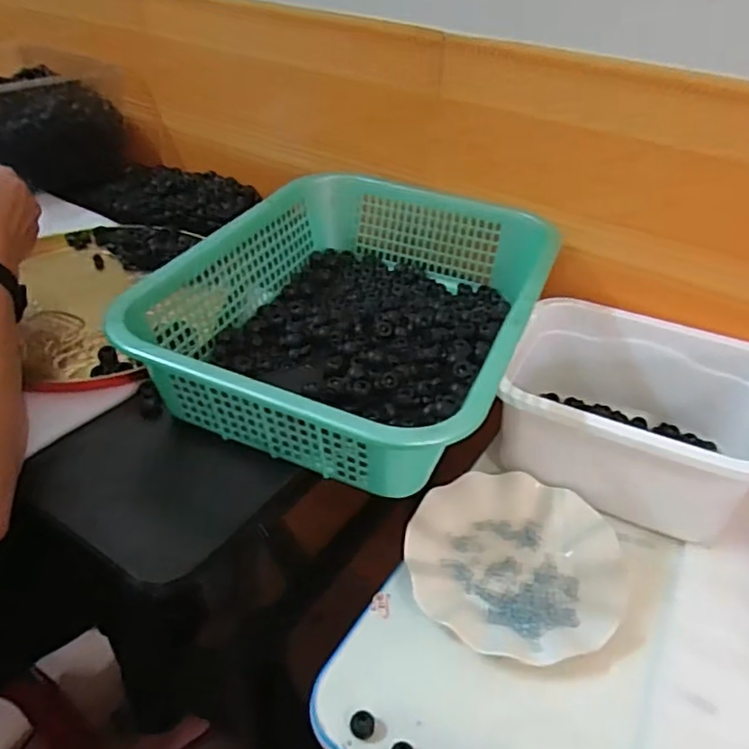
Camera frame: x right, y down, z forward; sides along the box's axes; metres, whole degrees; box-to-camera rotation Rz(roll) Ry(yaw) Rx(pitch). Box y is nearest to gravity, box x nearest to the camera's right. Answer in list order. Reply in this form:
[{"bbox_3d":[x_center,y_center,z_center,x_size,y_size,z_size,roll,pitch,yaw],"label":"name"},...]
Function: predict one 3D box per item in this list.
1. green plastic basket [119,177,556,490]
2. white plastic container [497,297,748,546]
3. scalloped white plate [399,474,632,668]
[{"bbox_3d":[-0.009,-0.057,0.588,0.287,0.111,0.369,16,41,15],"label":"green plastic basket"},{"bbox_3d":[0.251,0.039,0.607,0.237,0.122,0.185,18,41,17],"label":"white plastic container"},{"bbox_3d":[0.121,0.160,0.542,0.178,0.022,0.176,2,39,-2],"label":"scalloped white plate"}]

